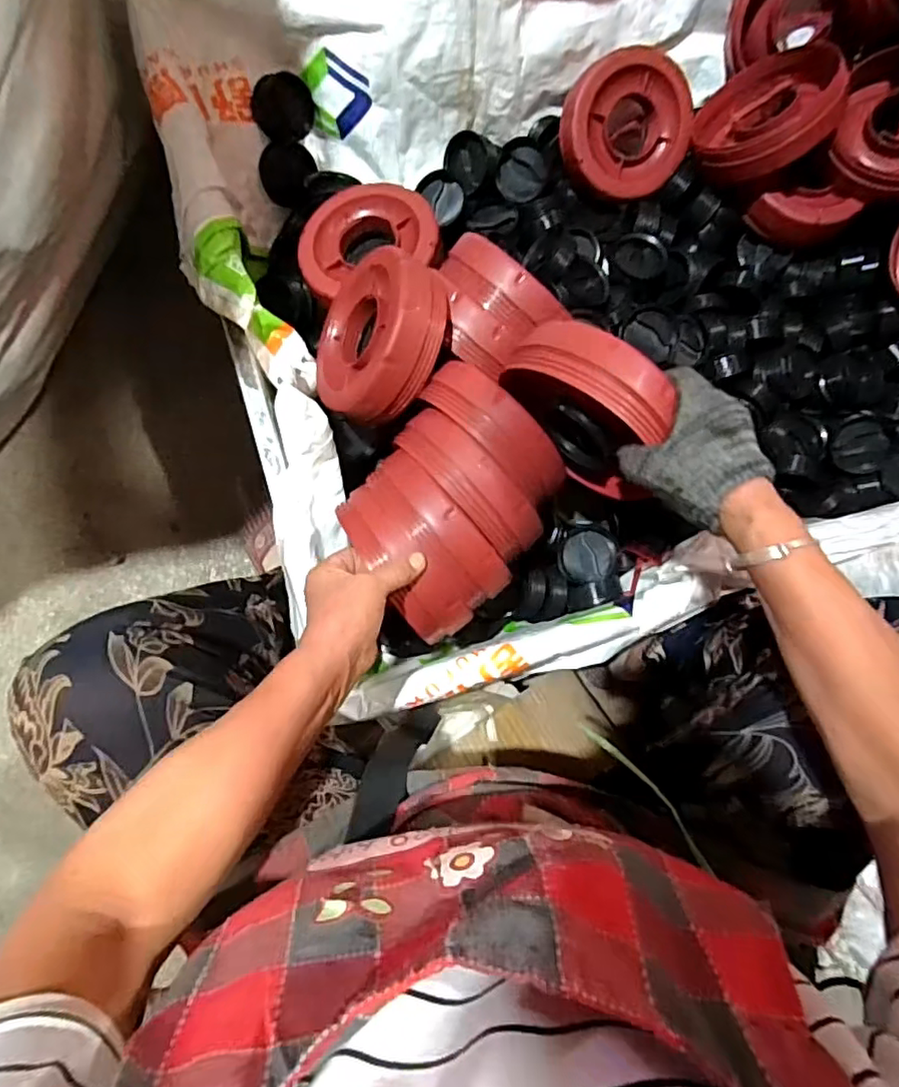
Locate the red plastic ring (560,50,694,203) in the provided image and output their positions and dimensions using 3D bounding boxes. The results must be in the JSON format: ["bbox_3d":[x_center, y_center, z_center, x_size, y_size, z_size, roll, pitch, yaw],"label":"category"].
[{"bbox_3d":[0.218,-0.518,0.768,0.154,0.055,0.161,-2,105,-7],"label":"red plastic ring"}]

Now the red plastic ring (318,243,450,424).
[{"bbox_3d":[-0.074,-0.192,0.583,0.046,0.150,0.158,11,86,-46],"label":"red plastic ring"}]

